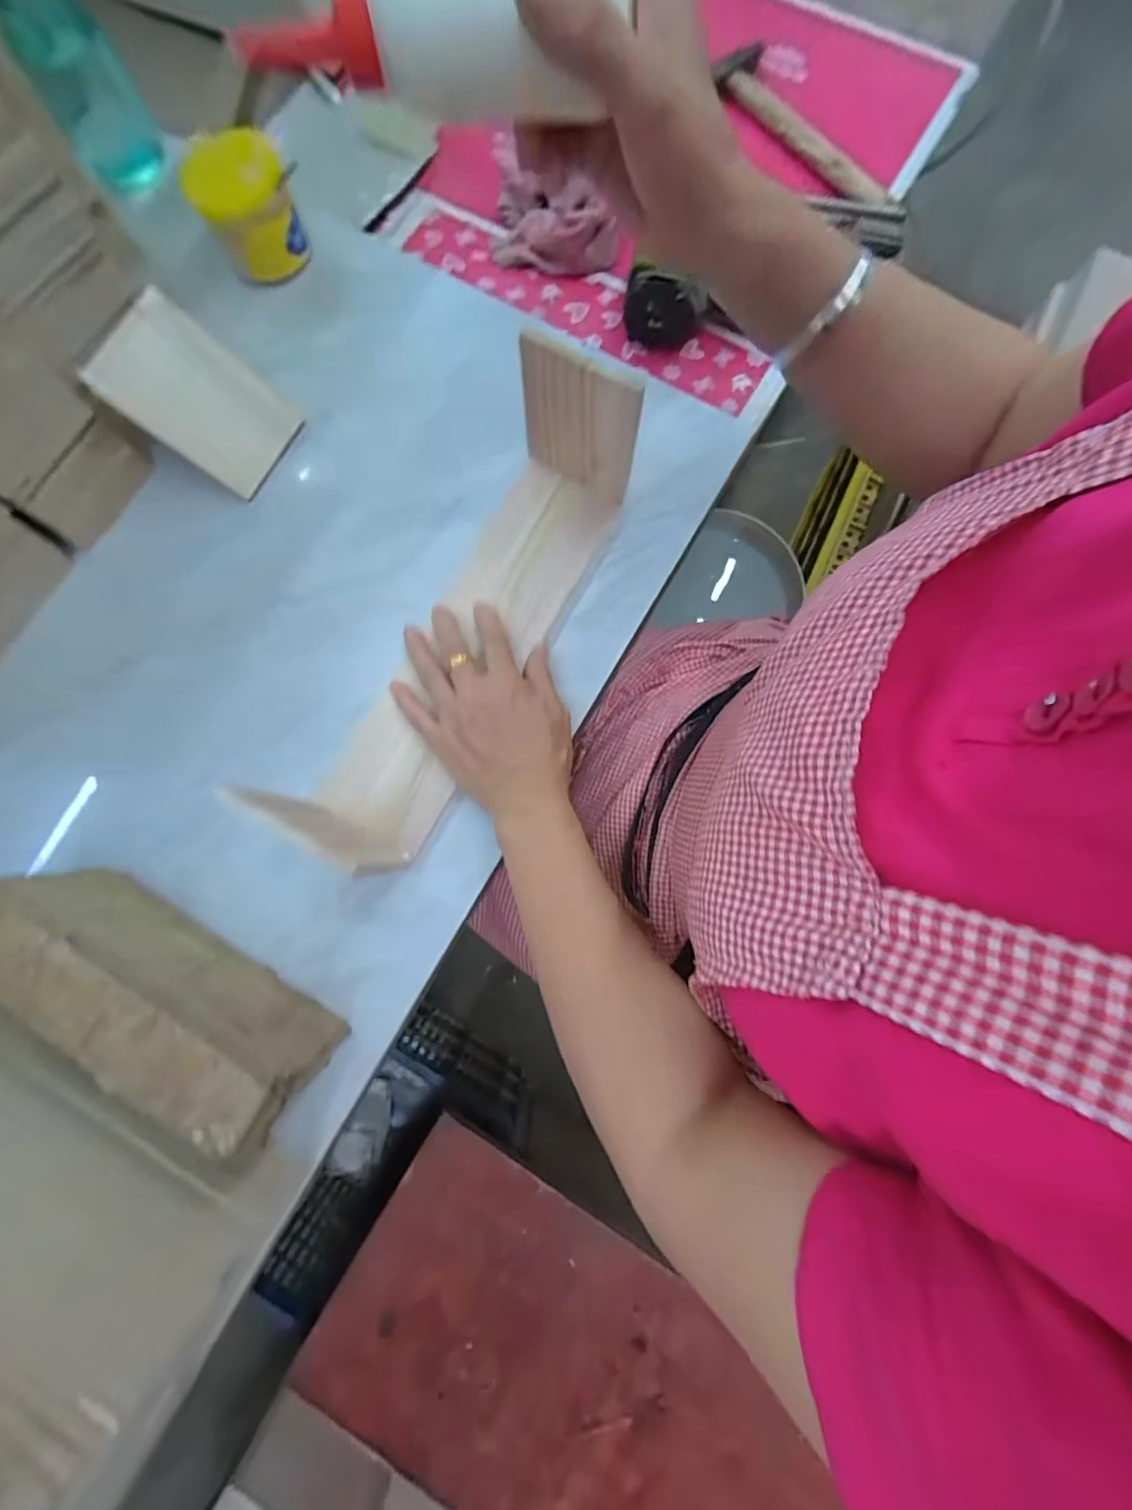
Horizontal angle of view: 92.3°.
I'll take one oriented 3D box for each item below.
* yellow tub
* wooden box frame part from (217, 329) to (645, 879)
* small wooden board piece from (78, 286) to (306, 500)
[{"bbox_3d":[-0.264,-0.455,0.457,0.081,0.068,0.063,-26,81,-6],"label":"yellow tub"},{"bbox_3d":[-0.071,-0.094,0.385,0.093,0.112,0.340,30,87,5],"label":"wooden box frame part"},{"bbox_3d":[-0.283,-0.278,0.425,0.122,0.007,0.087,34,76,-32],"label":"small wooden board piece"}]

